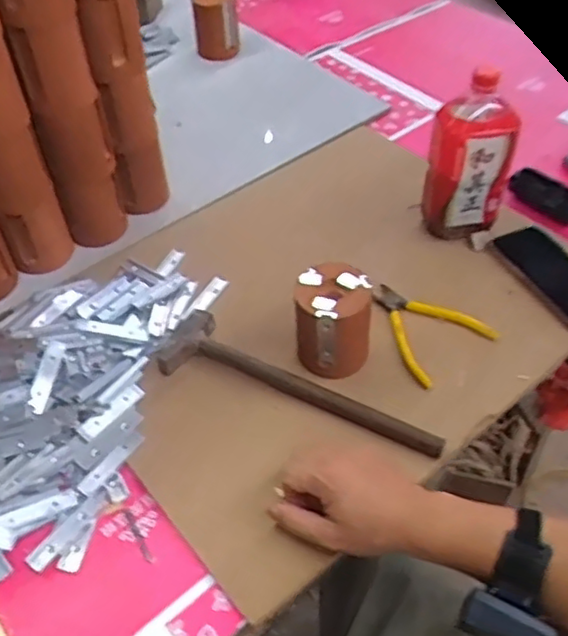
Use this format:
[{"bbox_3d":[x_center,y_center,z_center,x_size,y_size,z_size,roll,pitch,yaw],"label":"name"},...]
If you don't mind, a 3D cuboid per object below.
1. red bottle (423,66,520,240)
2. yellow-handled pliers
[{"bbox_3d":[0.222,-0.190,0.802,0.107,0.201,0.053,18,52,11],"label":"red bottle"},{"bbox_3d":[0.161,0.000,0.759,0.115,0.023,0.135,-29,54,-22],"label":"yellow-handled pliers"}]

